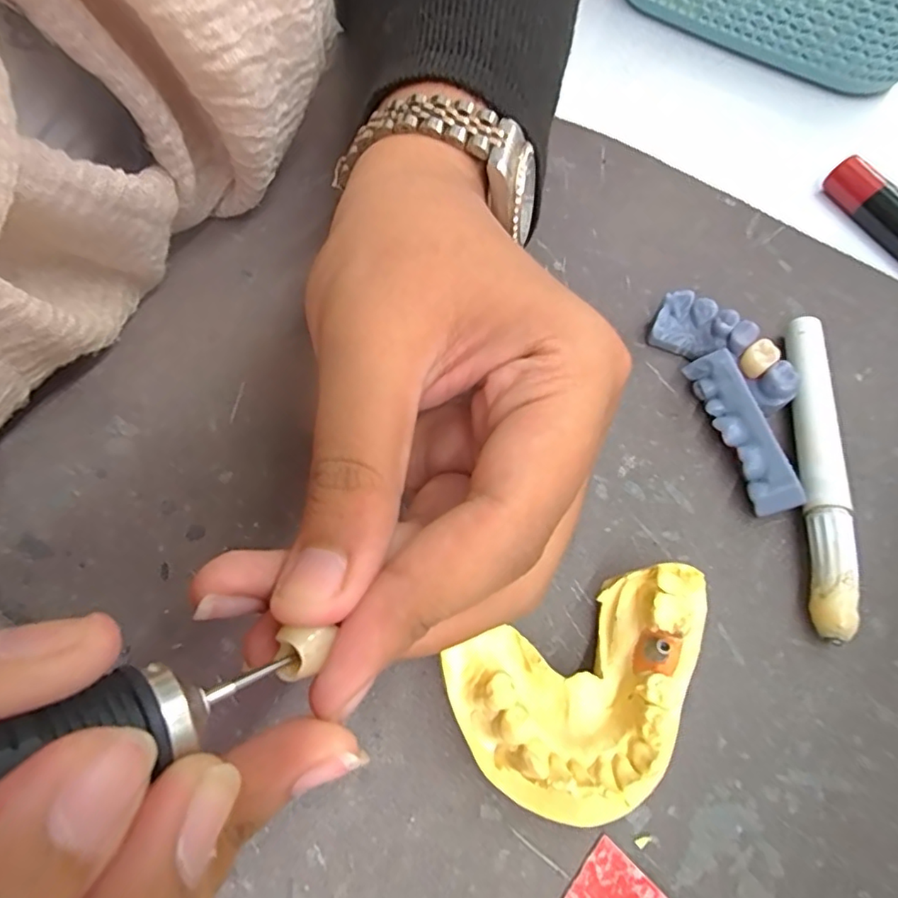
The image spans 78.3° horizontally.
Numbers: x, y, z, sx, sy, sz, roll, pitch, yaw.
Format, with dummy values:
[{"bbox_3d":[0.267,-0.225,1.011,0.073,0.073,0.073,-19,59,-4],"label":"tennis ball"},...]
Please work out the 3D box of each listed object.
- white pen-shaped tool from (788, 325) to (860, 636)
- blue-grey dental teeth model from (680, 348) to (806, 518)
[{"bbox_3d":[0.111,0.004,0.169,0.011,0.014,0.104,11,65,1],"label":"white pen-shaped tool"},{"bbox_3d":[0.090,-0.005,0.171,0.010,0.016,0.052,-11,67,-8],"label":"blue-grey dental teeth model"}]

